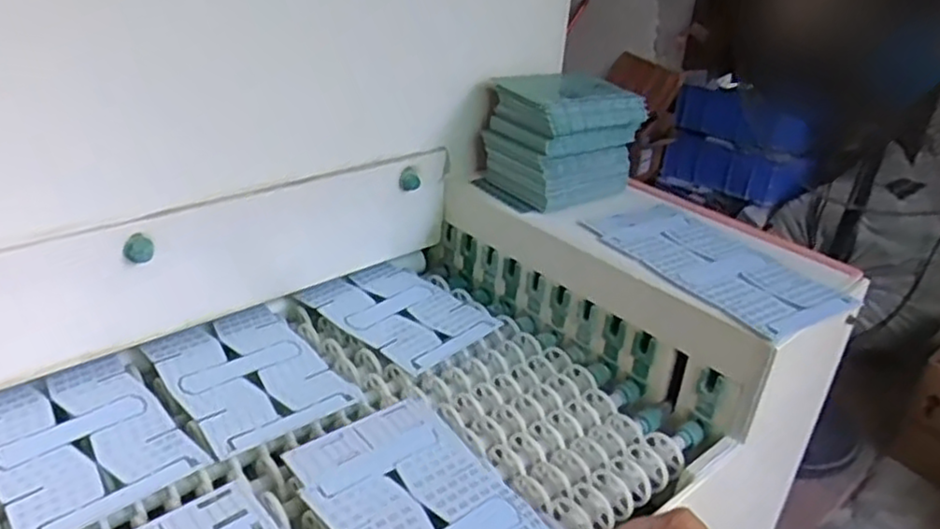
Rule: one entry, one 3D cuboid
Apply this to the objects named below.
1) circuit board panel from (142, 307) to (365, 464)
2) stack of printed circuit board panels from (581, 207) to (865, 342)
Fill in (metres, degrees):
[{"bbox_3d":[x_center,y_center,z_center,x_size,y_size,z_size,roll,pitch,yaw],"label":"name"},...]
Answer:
[{"bbox_3d":[-0.203,0.095,0.655,0.132,0.004,0.179,-17,34,-36],"label":"circuit board panel"},{"bbox_3d":[0.238,-0.005,0.720,0.137,0.012,0.250,-14,33,-30],"label":"stack of printed circuit board panels"}]

